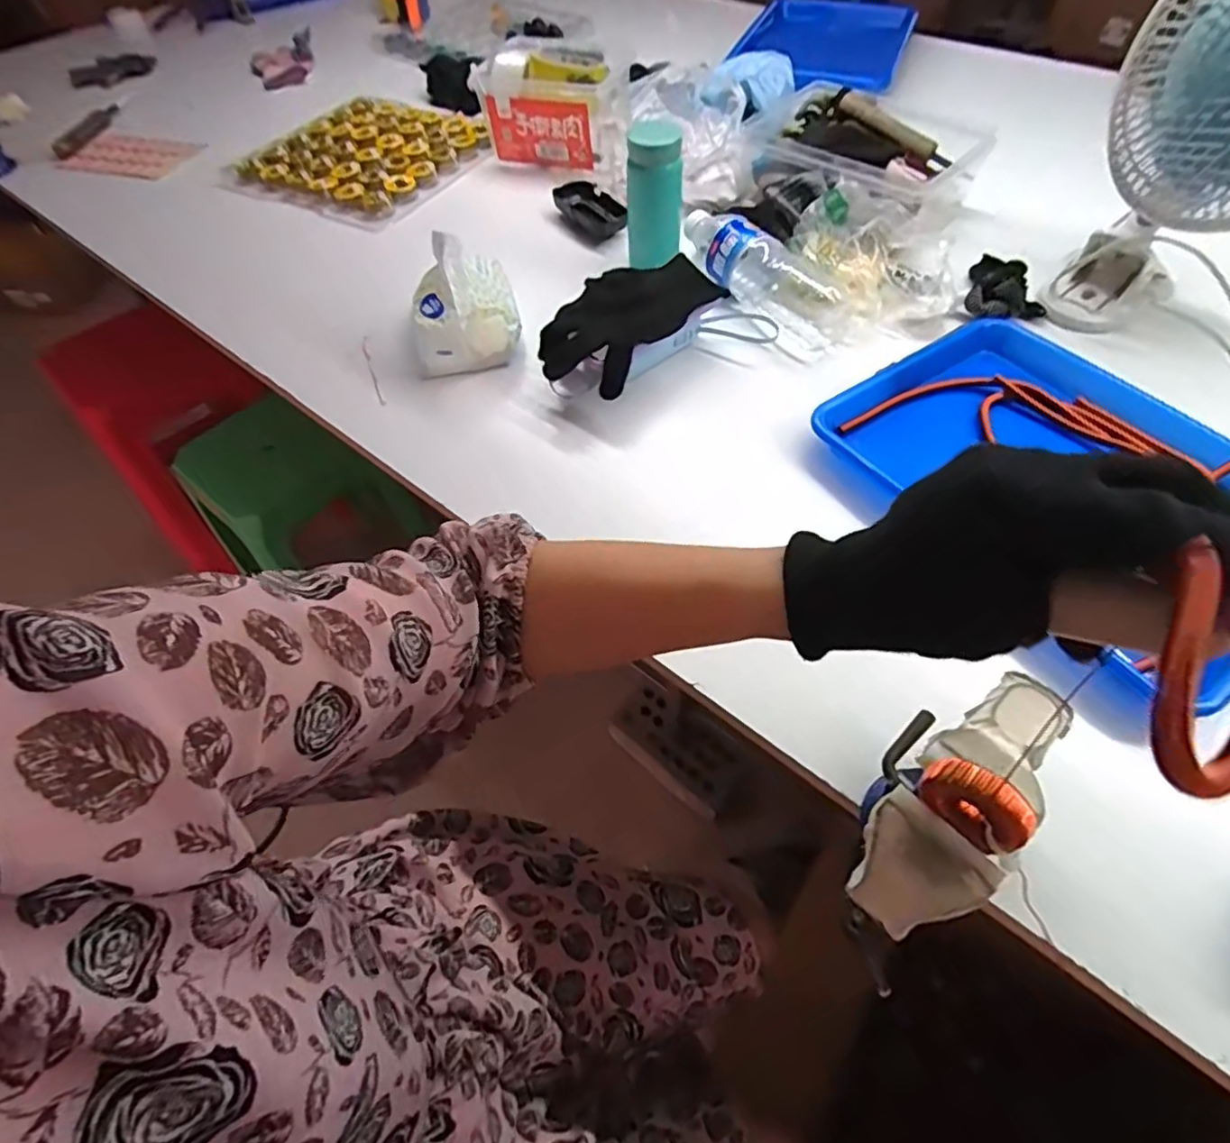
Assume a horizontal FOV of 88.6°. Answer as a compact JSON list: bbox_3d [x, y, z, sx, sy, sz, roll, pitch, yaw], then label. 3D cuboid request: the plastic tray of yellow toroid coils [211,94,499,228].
[{"bbox_3d":[-0.343,-0.589,0.888,0.270,0.030,0.285,19,59,15],"label":"plastic tray of yellow toroid coils"}]

